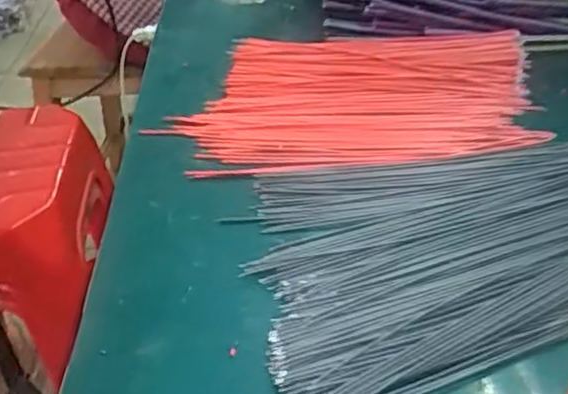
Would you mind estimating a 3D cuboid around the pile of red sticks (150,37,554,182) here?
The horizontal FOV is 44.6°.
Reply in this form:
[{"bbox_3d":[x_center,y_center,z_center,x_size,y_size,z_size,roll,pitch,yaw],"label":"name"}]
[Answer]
[{"bbox_3d":[0.042,-0.061,0.403,0.205,0.017,0.123,-4,37,5],"label":"pile of red sticks"}]

